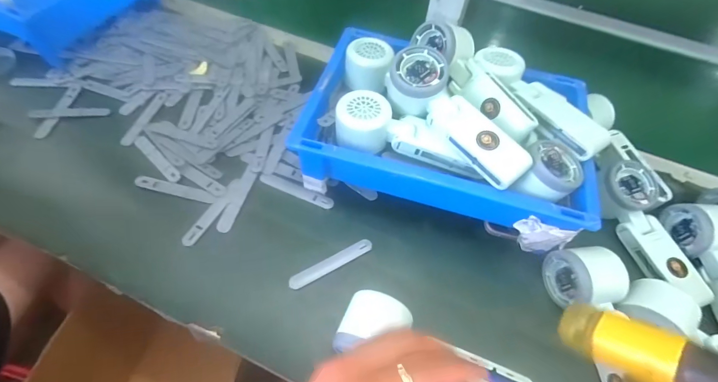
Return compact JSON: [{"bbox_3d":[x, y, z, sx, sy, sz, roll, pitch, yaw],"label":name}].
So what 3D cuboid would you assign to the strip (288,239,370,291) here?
[{"bbox_3d":[-0.028,0.076,0.370,0.092,0.006,0.016,-24,63,-19],"label":"strip"}]

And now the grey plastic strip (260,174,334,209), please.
[{"bbox_3d":[-0.074,0.000,0.416,0.092,0.005,0.016,19,58,7],"label":"grey plastic strip"}]

